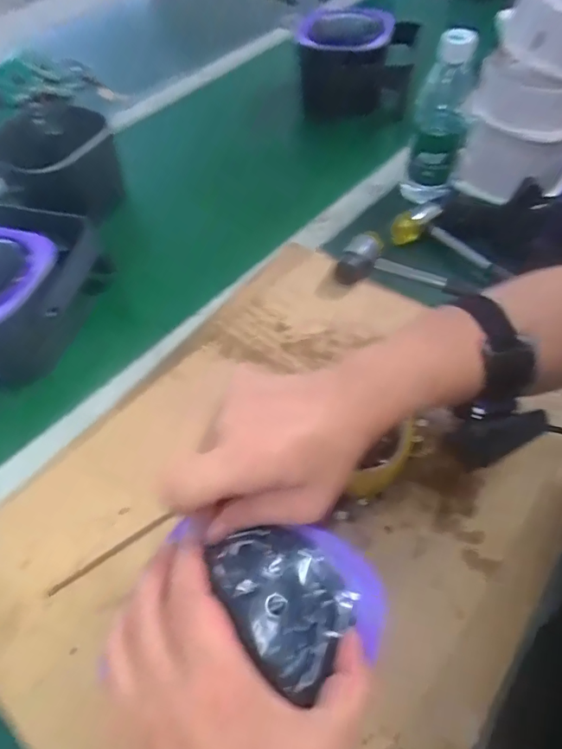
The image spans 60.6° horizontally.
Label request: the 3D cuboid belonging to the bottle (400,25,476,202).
[{"bbox_3d":[0.191,-0.302,0.571,0.065,0.179,0.064,13,57,12],"label":"bottle"}]

